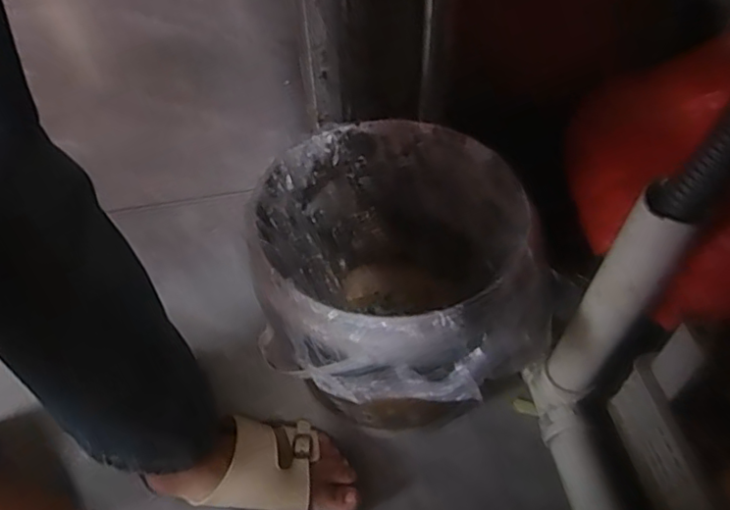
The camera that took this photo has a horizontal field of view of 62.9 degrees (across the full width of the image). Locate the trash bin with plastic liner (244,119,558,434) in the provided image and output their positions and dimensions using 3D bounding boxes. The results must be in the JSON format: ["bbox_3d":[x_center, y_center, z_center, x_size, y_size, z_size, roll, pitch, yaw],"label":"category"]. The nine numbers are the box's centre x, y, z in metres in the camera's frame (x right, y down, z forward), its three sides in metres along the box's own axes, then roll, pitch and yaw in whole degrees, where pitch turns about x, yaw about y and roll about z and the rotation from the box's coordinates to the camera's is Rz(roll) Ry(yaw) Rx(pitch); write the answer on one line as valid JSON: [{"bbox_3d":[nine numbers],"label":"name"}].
[{"bbox_3d":[0.034,0.041,0.621,0.257,0.225,0.300,-14,50,-8],"label":"trash bin with plastic liner"}]

